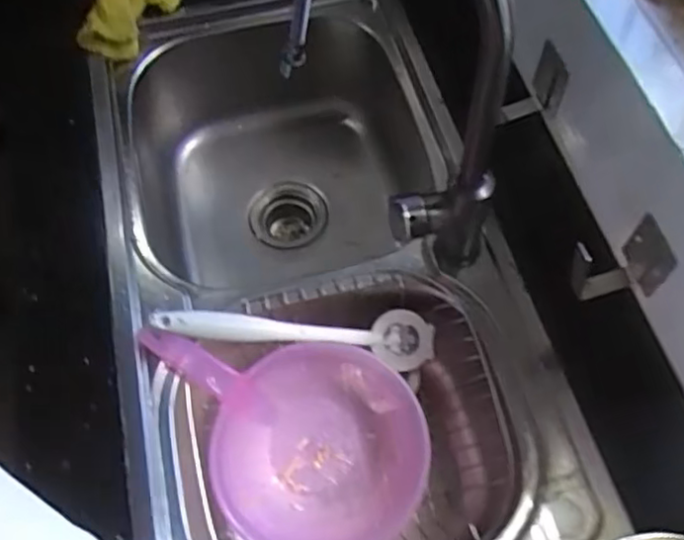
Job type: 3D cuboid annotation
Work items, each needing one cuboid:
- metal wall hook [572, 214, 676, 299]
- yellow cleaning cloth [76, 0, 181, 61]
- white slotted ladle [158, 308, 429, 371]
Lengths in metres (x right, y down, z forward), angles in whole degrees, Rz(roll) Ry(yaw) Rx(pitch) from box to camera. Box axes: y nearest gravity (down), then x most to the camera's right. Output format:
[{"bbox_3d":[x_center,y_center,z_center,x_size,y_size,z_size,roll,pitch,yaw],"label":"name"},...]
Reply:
[{"bbox_3d":[0.233,-0.006,0.557,0.060,0.064,0.049,-4,61,-1],"label":"metal wall hook"},{"bbox_3d":[-0.277,-0.358,0.897,0.089,0.084,0.186,13,62,8],"label":"yellow cleaning cloth"},{"bbox_3d":[-0.044,0.064,0.685,0.287,0.036,0.050,6,59,-18],"label":"white slotted ladle"}]

